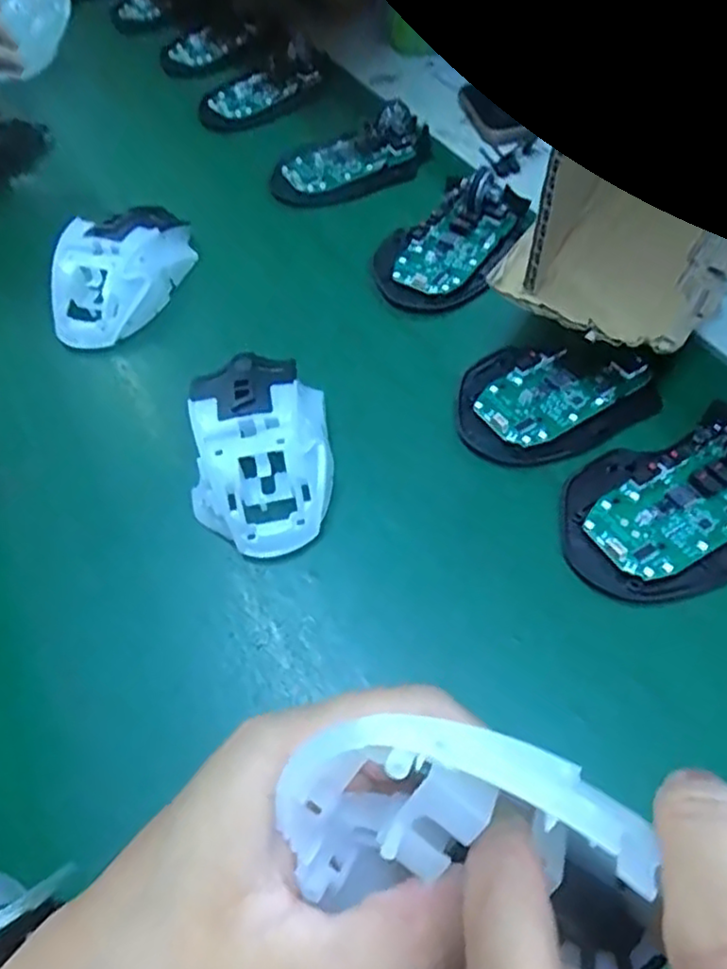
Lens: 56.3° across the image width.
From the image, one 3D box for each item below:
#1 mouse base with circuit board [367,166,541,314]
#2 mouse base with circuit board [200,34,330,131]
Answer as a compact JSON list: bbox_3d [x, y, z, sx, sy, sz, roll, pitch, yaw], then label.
[{"bbox_3d":[0.049,-0.147,0.406,0.071,0.023,0.102,24,62,19],"label":"mouse base with circuit board"},{"bbox_3d":[-0.078,-0.312,0.526,0.110,0.019,0.056,-31,59,-15],"label":"mouse base with circuit board"}]

